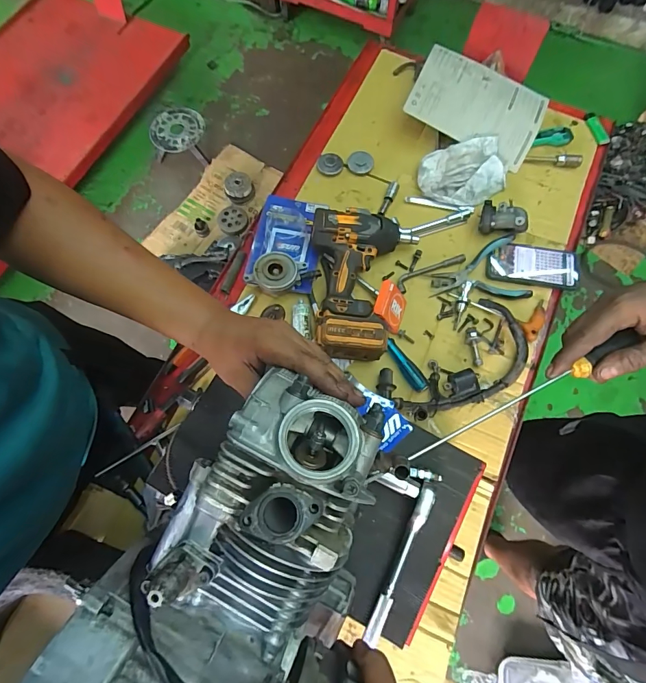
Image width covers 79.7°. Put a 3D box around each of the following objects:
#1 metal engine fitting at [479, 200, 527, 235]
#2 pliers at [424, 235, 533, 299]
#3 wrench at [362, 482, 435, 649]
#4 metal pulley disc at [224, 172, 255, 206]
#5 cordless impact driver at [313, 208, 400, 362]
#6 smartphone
[{"bbox_3d":[0.347,-0.234,0.743,0.086,0.042,0.057,8,72,2],"label":"metal engine fitting"},{"bbox_3d":[0.286,-0.124,0.716,0.178,0.018,0.120,-12,73,-4],"label":"pliers"},{"bbox_3d":[0.088,0.243,0.429,0.017,0.023,0.171,25,74,7],"label":"wrench"},{"bbox_3d":[-0.344,-0.628,1.585,0.110,0.084,0.102,0,72,-1],"label":"metal pulley disc"},{"bbox_3d":[0.045,-0.099,0.677,0.146,0.087,0.280,9,72,2],"label":"cordless impact driver"},{"bbox_3d":[0.395,-0.145,0.728,0.168,0.009,0.083,9,72,2],"label":"smartphone"}]

